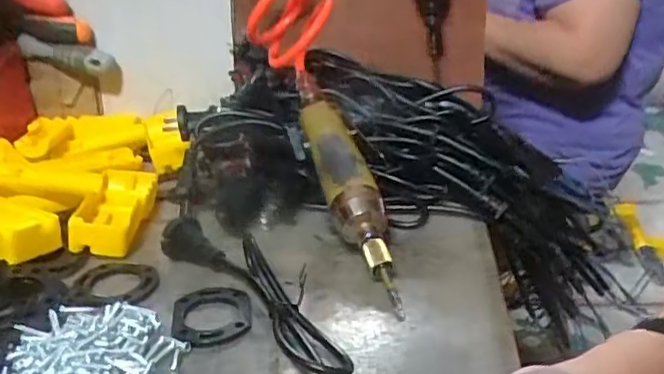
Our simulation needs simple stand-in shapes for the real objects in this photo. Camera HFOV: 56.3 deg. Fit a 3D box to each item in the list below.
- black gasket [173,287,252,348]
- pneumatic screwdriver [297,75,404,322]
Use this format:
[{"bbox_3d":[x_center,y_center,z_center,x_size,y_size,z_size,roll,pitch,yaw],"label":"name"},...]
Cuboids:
[{"bbox_3d":[-0.077,0.082,0.401,0.048,0.004,0.060,-4,25,-8],"label":"black gasket"},{"bbox_3d":[0.009,-0.012,0.487,0.038,0.033,0.257,-7,45,-14],"label":"pneumatic screwdriver"}]

